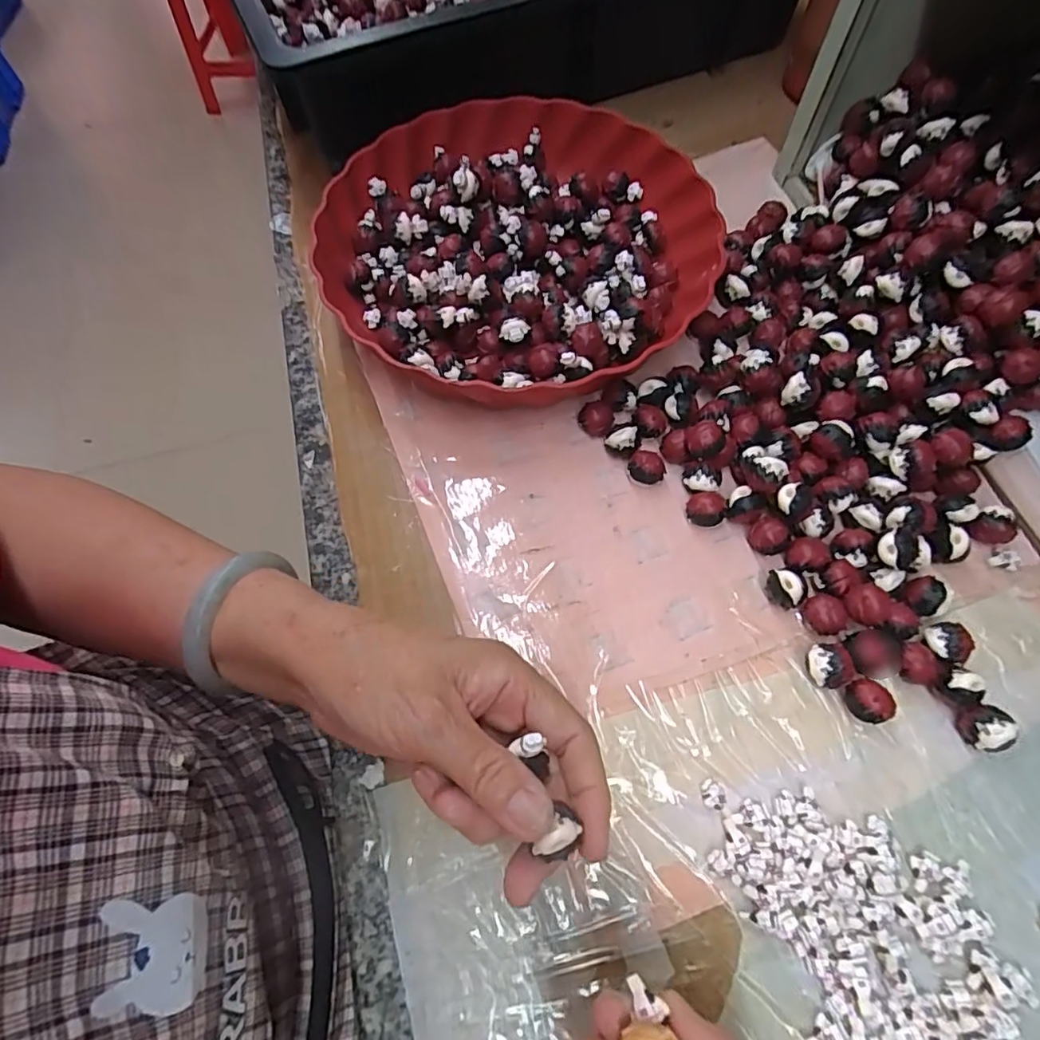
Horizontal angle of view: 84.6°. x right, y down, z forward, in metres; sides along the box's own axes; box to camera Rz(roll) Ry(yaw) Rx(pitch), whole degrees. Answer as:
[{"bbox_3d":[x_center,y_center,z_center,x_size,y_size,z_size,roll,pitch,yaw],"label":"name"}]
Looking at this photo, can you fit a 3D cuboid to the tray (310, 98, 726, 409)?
[{"bbox_3d":[-0.001,-0.173,0.364,0.235,0.044,0.241,32,71,15],"label":"tray"}]

